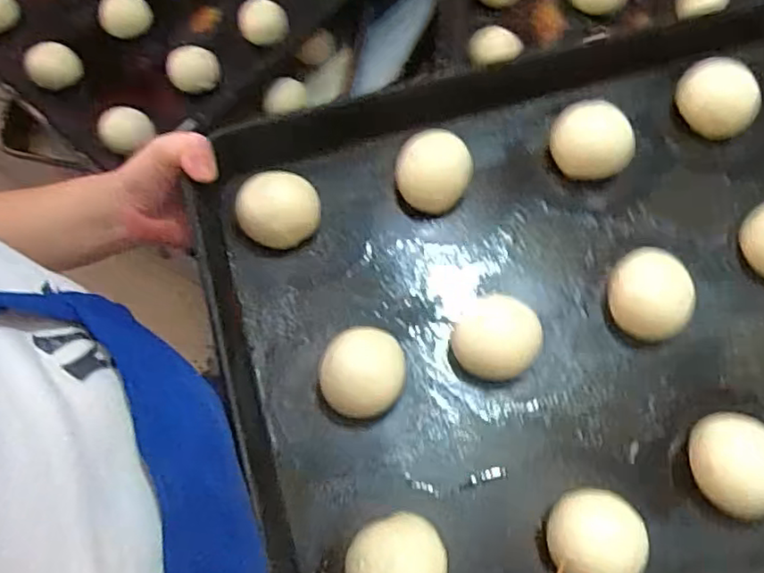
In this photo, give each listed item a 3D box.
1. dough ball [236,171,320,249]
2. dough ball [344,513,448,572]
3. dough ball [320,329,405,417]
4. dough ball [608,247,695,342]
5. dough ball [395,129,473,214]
[{"bbox_3d":[-0.074,-0.054,0.457,0.056,0.032,0.050,-19,73,-7],"label":"dough ball"},{"bbox_3d":[0.009,0.164,0.368,0.056,0.033,0.053,0,71,-1],"label":"dough ball"},{"bbox_3d":[-0.012,0.056,0.414,0.052,0.029,0.056,0,71,-1],"label":"dough ball"},{"bbox_3d":[0.183,0.004,0.432,0.048,0.027,0.059,-6,72,-3],"label":"dough ball"},{"bbox_3d":[0.038,-0.086,0.470,0.053,0.031,0.054,0,71,-1],"label":"dough ball"}]

